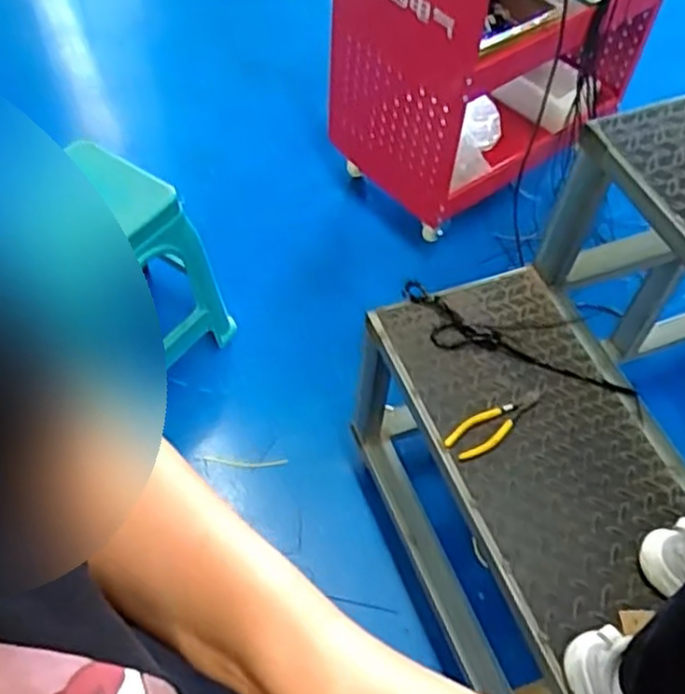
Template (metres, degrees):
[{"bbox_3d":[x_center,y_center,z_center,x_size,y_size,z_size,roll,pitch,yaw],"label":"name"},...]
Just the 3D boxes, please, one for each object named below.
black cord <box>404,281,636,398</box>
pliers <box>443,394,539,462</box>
[{"bbox_3d":[0.248,0.009,1.105,0.372,0.019,0.084,28,59,16],"label":"black cord"},{"bbox_3d":[0.219,0.110,1.040,0.165,0.013,0.052,-24,60,-17],"label":"pliers"}]

